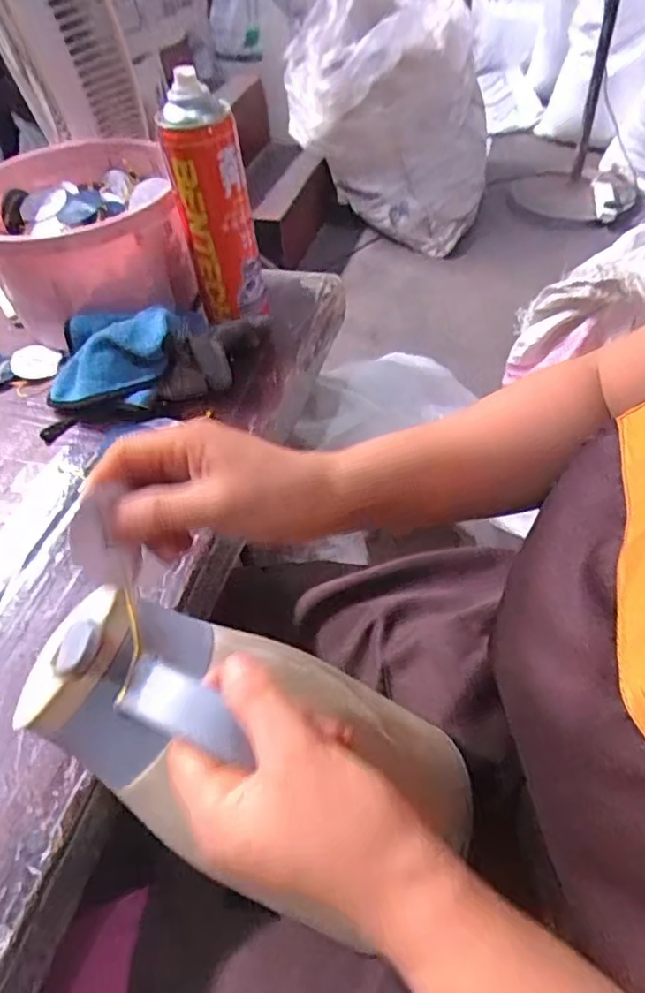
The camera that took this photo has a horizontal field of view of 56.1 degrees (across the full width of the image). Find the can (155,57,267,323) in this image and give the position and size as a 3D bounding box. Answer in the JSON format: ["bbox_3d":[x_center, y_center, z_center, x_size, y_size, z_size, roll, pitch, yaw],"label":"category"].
[{"bbox_3d":[-0.095,-0.247,0.554,0.059,0.220,0.055,-2,50,3],"label":"can"}]

